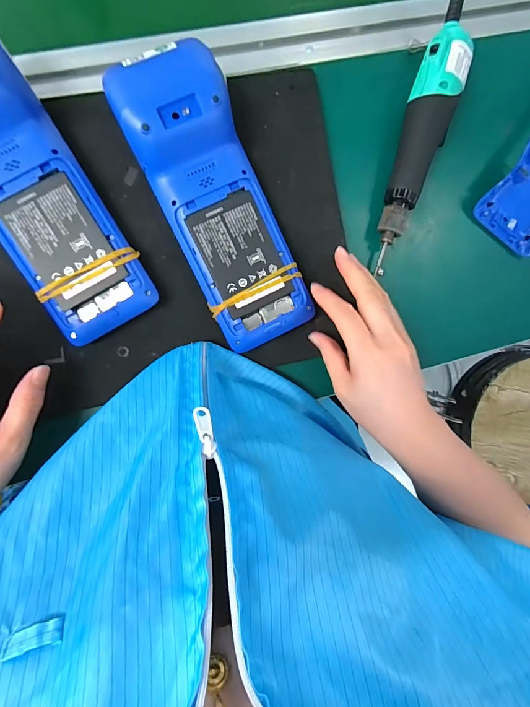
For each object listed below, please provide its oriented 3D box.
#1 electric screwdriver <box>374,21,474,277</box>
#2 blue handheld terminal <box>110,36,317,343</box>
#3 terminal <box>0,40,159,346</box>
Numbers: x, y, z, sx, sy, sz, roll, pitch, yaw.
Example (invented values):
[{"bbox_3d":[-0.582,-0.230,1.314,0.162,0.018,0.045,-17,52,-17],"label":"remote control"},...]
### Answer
[{"bbox_3d":[0.136,-0.172,0.310,0.042,0.044,0.213,11,93,-9],"label":"electric screwdriver"},{"bbox_3d":[-0.035,-0.112,0.279,0.080,0.051,0.216,-26,98,-5],"label":"blue handheld terminal"},{"bbox_3d":[-0.169,-0.114,0.259,0.077,0.053,0.212,-31,98,-5],"label":"terminal"}]

